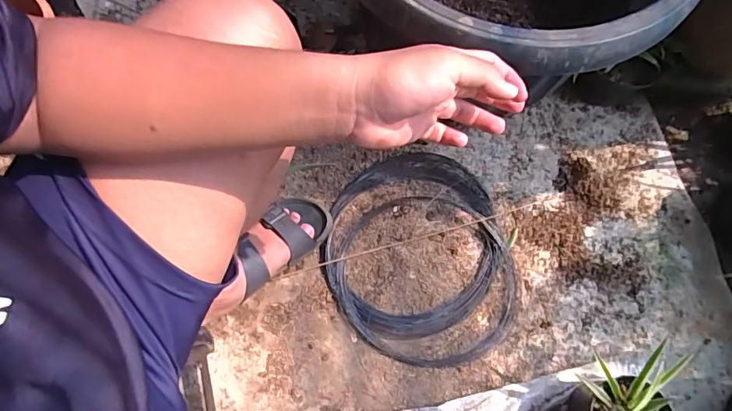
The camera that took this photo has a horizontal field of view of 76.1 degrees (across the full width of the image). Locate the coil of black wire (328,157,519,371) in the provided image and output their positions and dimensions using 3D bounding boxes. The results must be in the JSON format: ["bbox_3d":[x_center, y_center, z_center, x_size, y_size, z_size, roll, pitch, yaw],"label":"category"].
[{"bbox_3d":[0.088,0.085,0.781,0.304,0.020,0.350,-16,75,-7],"label":"coil of black wire"}]

